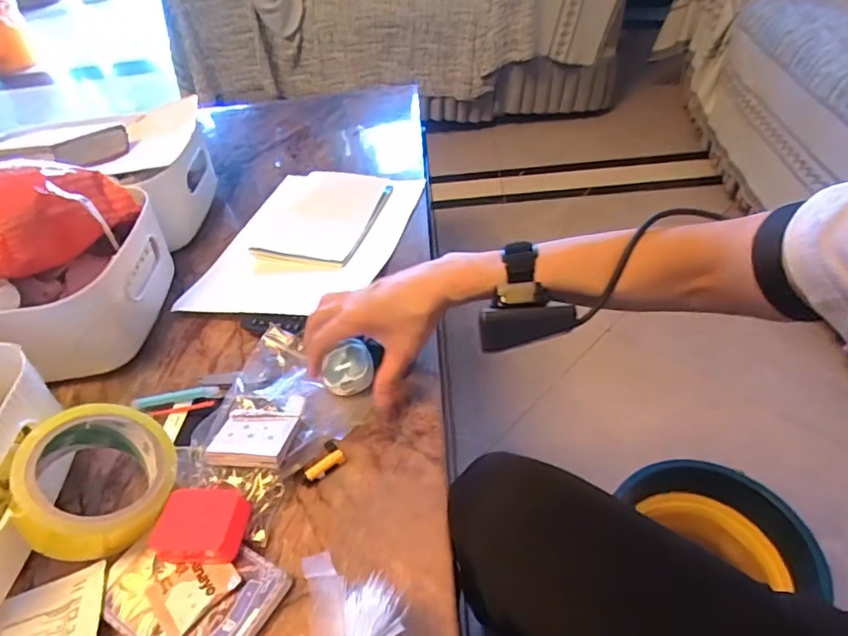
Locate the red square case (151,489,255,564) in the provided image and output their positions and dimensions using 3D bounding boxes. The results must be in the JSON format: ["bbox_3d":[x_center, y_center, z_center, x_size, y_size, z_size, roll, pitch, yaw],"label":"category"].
[{"bbox_3d":[-0.159,0.148,0.392,0.060,0.019,0.046,-1,45,7],"label":"red square case"}]

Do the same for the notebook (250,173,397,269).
[{"bbox_3d":[-0.125,-0.130,0.691,0.126,0.014,0.175,10,47,9],"label":"notebook"}]

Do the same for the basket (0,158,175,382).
[{"bbox_3d":[-0.434,-0.036,0.539,0.307,0.172,0.202,-4,44,4],"label":"basket"}]

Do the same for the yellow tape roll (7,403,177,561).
[{"bbox_3d":[-0.242,0.119,0.401,0.098,0.063,0.101,-5,50,-41],"label":"yellow tape roll"}]

